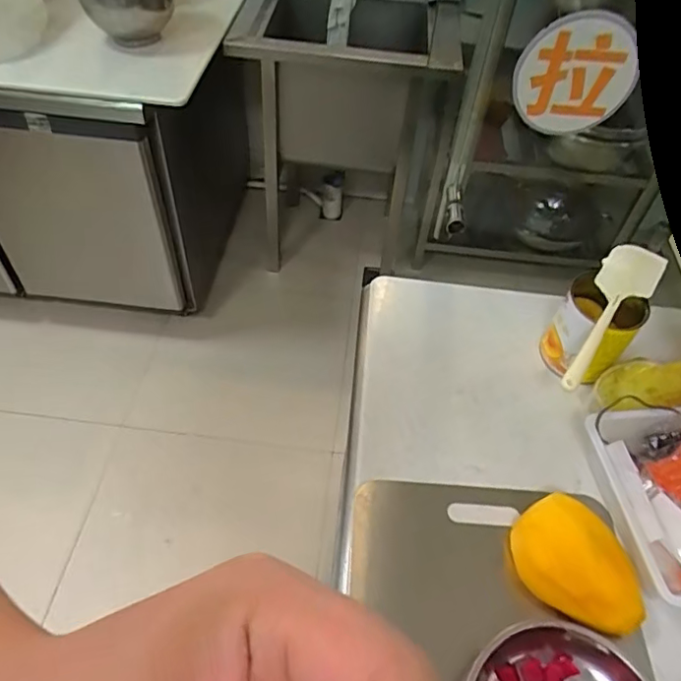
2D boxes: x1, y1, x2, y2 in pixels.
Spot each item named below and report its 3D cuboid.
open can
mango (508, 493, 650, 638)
[{"bbox_3d":[0.325,-0.009,0.749,0.092,0.116,0.094,2,50,-2],"label":"open can"},{"bbox_3d":[0.248,0.236,0.585,0.143,0.071,0.094,33,56,21],"label":"mango"}]

